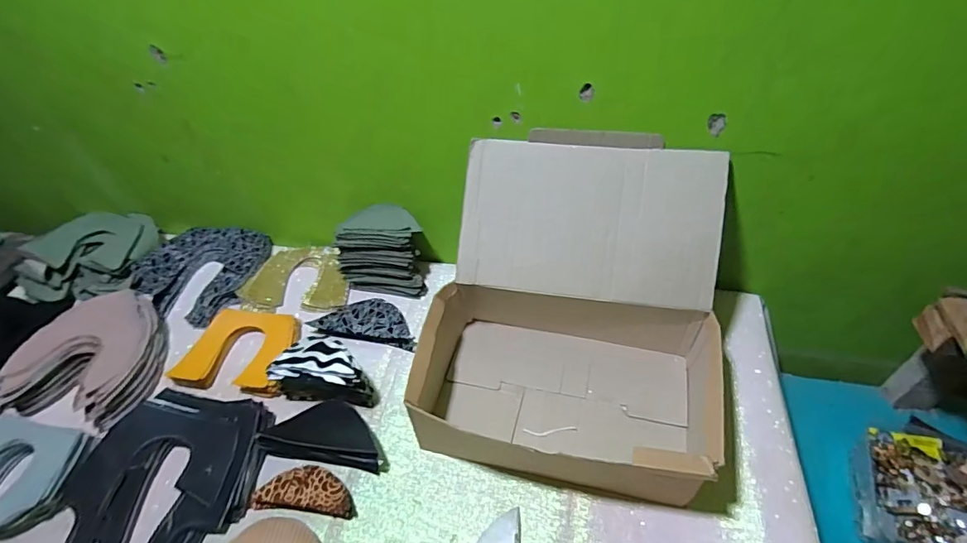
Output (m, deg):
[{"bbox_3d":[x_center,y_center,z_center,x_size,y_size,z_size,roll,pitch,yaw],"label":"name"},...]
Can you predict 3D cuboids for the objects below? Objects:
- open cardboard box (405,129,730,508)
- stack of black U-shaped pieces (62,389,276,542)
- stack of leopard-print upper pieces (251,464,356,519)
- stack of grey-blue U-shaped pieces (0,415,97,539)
[{"bbox_3d":[0.109,0.047,0.573,0.339,0.248,0.331,9,47,11],"label":"open cardboard box"},{"bbox_3d":[-0.376,0.238,0.565,0.212,0.036,0.185,3,46,6],"label":"stack of black U-shaped pieces"},{"bbox_3d":[-0.206,0.254,0.554,0.118,0.022,0.047,4,46,7],"label":"stack of leopard-print upper pieces"},{"bbox_3d":[-0.567,0.242,0.568,0.155,0.030,0.117,6,47,9],"label":"stack of grey-blue U-shaped pieces"}]

